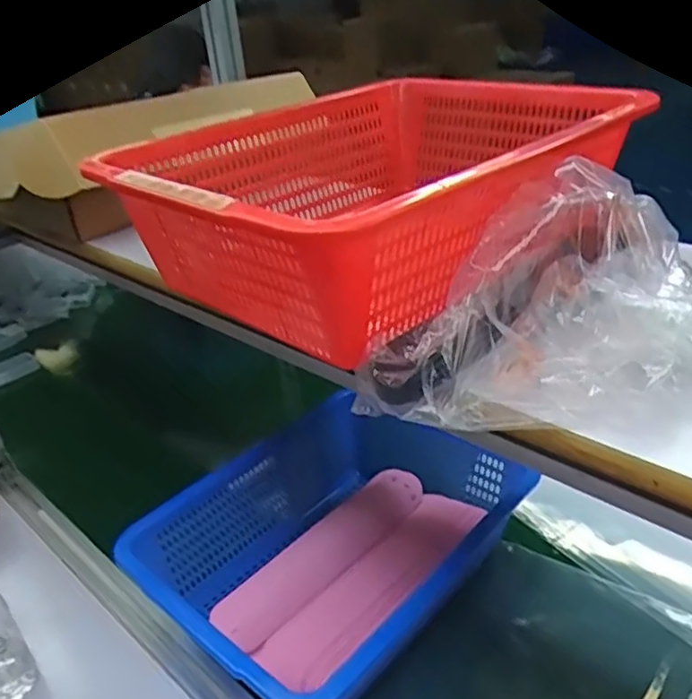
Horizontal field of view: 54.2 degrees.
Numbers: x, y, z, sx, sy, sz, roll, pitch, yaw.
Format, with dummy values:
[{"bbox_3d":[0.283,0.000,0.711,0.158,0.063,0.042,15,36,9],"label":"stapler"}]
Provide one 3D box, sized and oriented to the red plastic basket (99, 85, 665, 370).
[{"bbox_3d":[0.019,-0.131,0.564,0.359,0.105,0.299,-25,34,-29],"label":"red plastic basket"}]

